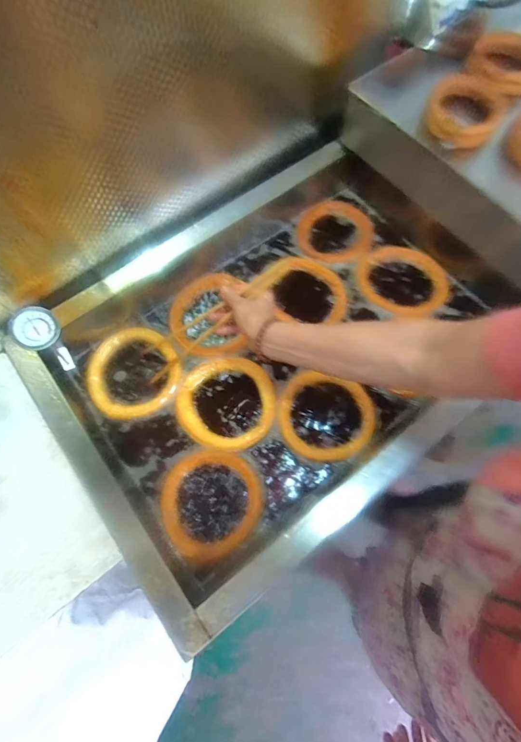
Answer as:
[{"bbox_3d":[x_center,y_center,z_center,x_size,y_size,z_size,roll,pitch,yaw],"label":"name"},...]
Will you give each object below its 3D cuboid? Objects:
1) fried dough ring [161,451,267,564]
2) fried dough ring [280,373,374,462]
[{"bbox_3d":[-0.083,0.212,0.595,0.162,0.015,0.166,0,71,0],"label":"fried dough ring"},{"bbox_3d":[0.116,0.082,0.653,0.166,0.016,0.153,0,71,0],"label":"fried dough ring"}]

